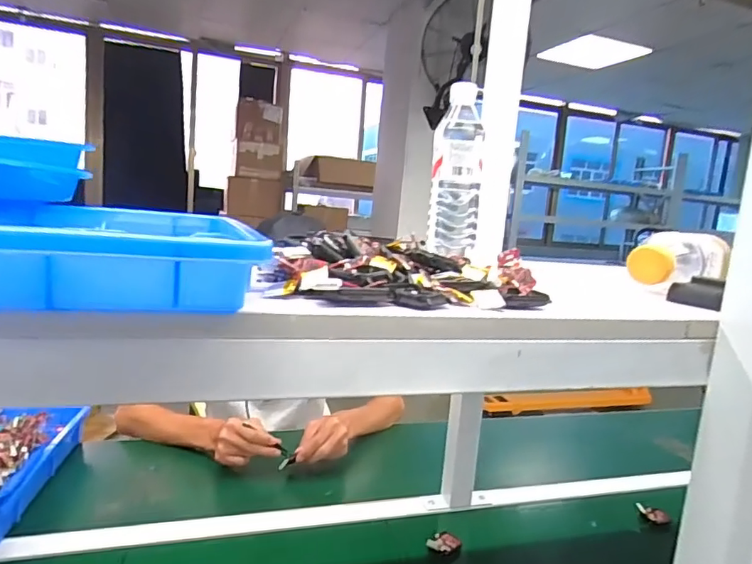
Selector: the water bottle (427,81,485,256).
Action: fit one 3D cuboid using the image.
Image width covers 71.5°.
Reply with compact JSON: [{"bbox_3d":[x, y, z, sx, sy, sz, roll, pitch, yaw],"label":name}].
[{"bbox_3d":[0.101,-0.141,0.654,0.066,0.201,0.081,6,9,9],"label":"water bottle"}]

